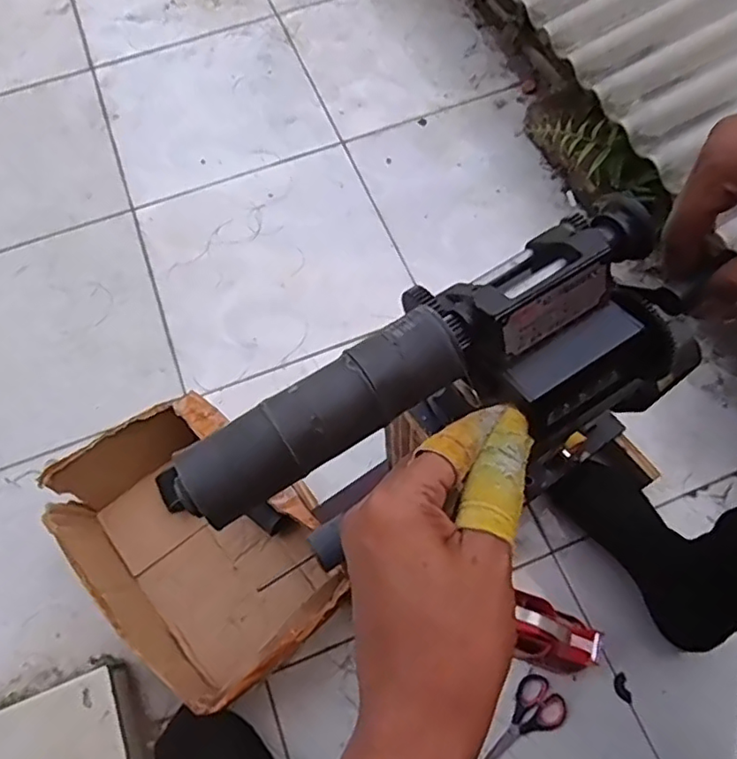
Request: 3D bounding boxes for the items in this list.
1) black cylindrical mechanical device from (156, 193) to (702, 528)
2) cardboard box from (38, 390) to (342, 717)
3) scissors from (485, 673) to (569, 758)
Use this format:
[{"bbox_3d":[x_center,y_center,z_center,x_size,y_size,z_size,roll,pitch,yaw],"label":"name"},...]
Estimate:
[{"bbox_3d":[0.043,-0.003,0.308,0.291,0.067,0.097,-20,68,-14],"label":"black cylindrical mechanical device"},{"bbox_3d":[-0.215,0.199,0.746,0.239,0.116,0.350,-41,73,-16],"label":"cardboard box"},{"bbox_3d":[0.183,0.418,0.719,0.122,0.010,0.063,-40,73,-16],"label":"scissors"}]

